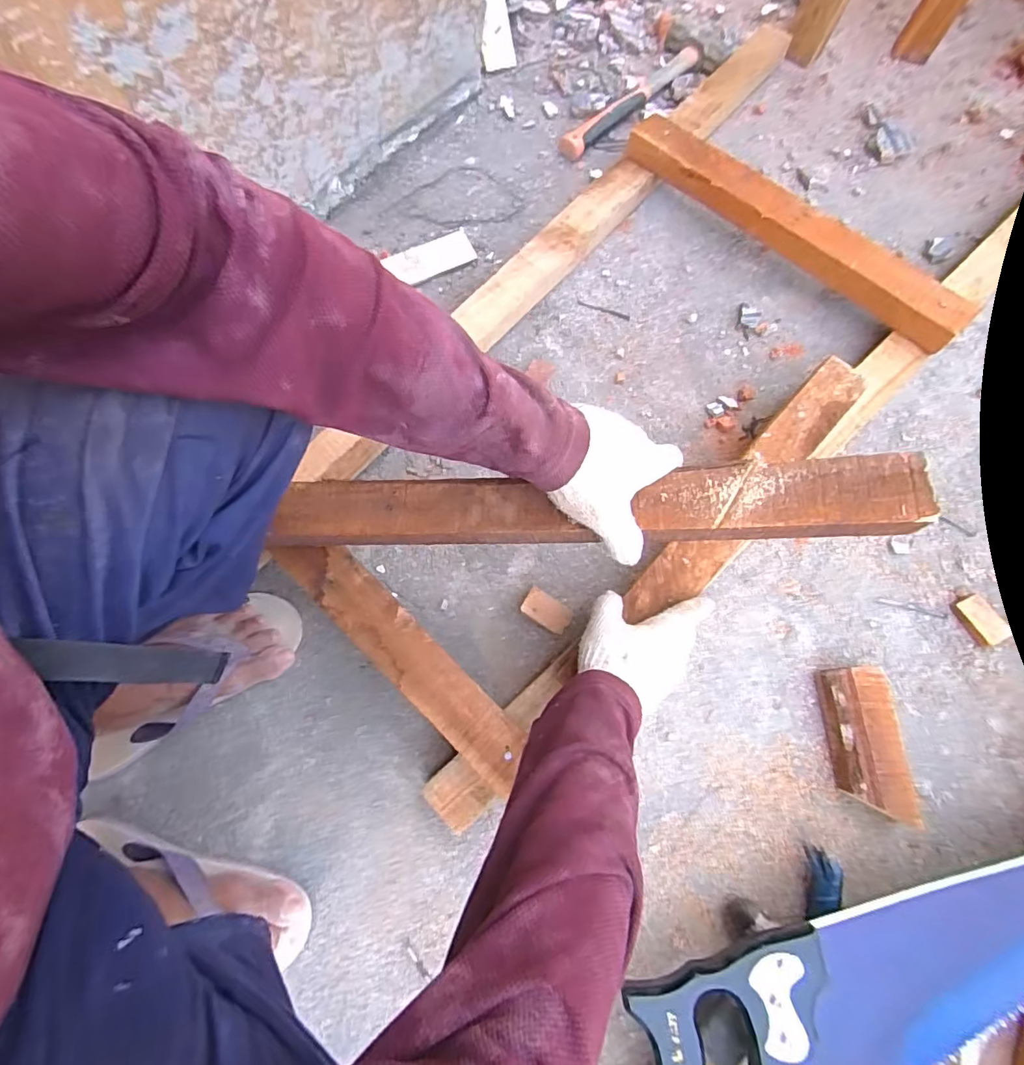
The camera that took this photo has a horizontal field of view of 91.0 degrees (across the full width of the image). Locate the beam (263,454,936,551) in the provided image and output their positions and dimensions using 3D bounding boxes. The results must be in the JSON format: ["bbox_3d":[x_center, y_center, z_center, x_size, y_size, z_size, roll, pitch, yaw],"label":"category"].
[{"bbox_3d":[0.047,-0.021,0.435,0.534,0.033,0.056,-2,72,10],"label":"beam"}]

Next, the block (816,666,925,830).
[{"bbox_3d":[0.357,0.213,0.512,0.060,0.039,0.143,1,73,0],"label":"block"}]

